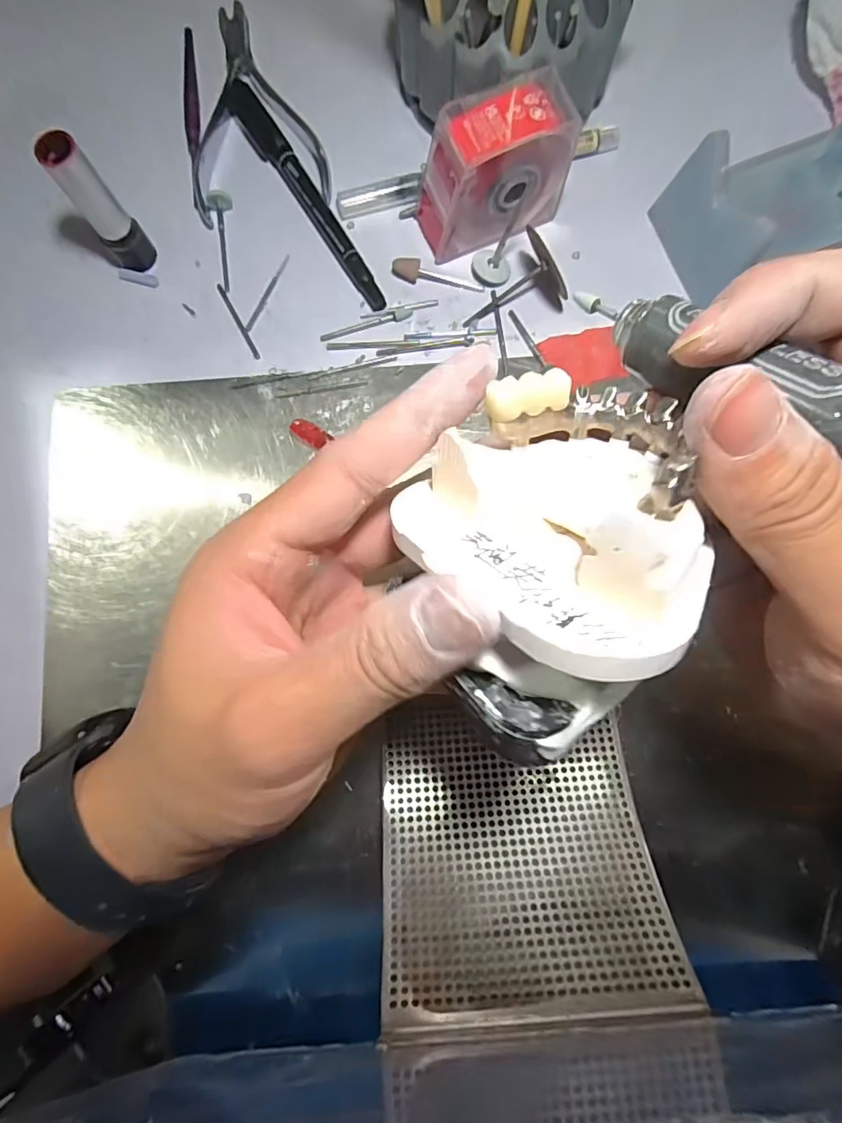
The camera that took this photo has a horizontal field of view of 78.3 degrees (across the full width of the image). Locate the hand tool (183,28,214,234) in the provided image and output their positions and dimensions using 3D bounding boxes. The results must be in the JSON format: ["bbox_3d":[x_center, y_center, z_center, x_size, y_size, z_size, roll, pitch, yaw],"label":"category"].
[{"bbox_3d":[-0.115,-0.221,0.262,0.008,0.004,0.110,-8,83,0],"label":"hand tool"}]

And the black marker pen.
[{"bbox_3d":[-0.057,-0.181,0.254,0.014,0.009,0.137,-32,83,-3],"label":"black marker pen"}]

